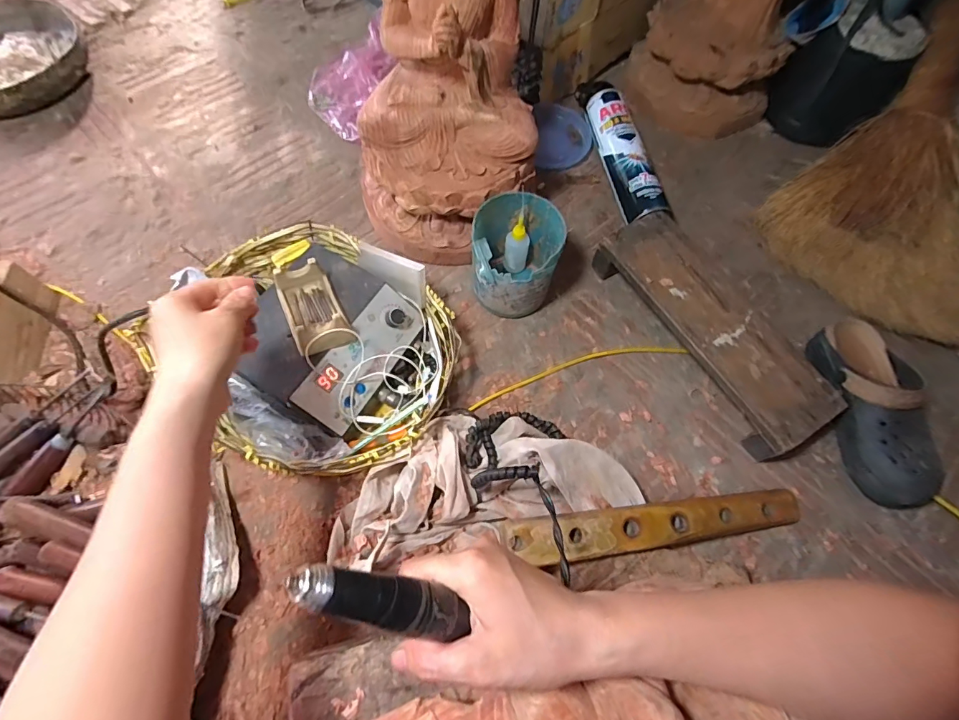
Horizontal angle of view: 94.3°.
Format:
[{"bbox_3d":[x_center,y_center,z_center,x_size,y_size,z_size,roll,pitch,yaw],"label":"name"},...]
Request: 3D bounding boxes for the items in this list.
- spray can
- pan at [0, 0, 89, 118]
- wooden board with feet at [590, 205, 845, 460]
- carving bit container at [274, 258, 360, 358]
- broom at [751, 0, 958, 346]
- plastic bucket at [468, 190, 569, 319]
[{"bbox_3d":[0.216,-0.330,0.683,0.055,0.050,0.292,-10,67,-7],"label":"spray can"},{"bbox_3d":[-0.776,-0.483,0.723,0.241,0.050,0.252,-32,71,-16],"label":"pan"},{"bbox_3d":[0.293,-0.040,0.579,0.112,0.067,0.334,-28,70,-15],"label":"wooden board with feet"},{"bbox_3d":[-0.181,-0.055,0.485,0.060,0.041,0.101,-23,69,-13],"label":"carving bit container"},{"bbox_3d":[0.555,-0.272,0.628,0.249,0.041,0.468,5,88,18],"label":"broom"},{"bbox_3d":[0.043,-0.131,0.570,0.104,0.116,0.114,1,66,-3],"label":"plastic bucket"}]

